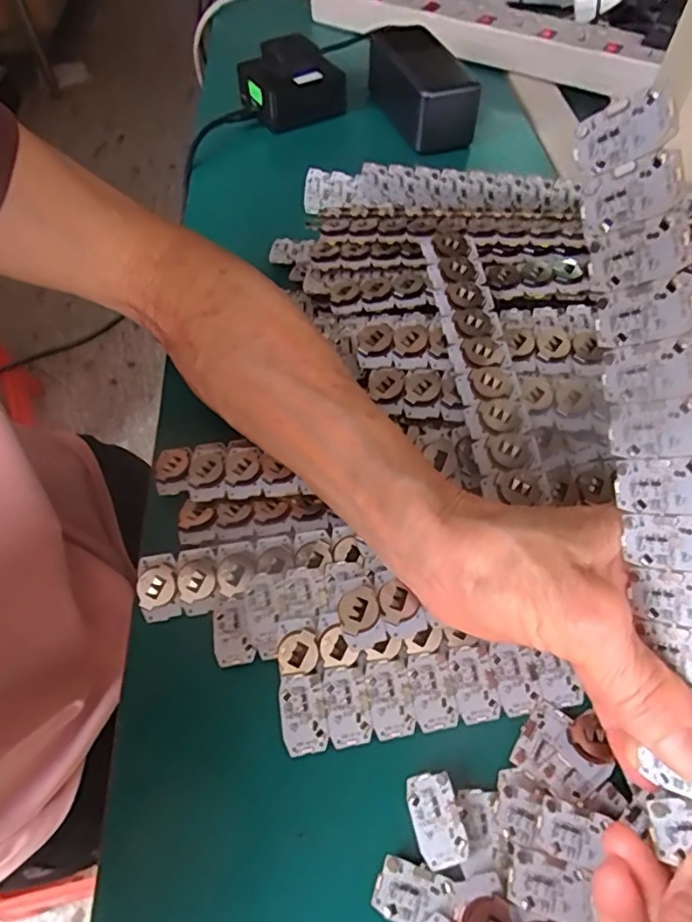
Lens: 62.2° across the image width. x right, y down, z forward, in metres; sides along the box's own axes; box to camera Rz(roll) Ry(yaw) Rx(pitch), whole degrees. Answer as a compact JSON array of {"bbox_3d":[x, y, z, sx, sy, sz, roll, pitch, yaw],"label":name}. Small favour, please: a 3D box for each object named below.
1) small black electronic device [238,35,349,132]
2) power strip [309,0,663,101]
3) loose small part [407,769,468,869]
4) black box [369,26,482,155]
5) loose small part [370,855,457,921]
[{"bbox_3d":[-0.045,-0.331,0.502,0.089,0.049,0.058,-17,58,-10],"label":"small black electronic device"},{"bbox_3d":[0.124,-0.430,0.570,0.358,0.037,0.052,28,61,18],"label":"power strip"},{"bbox_3d":[0.034,0.135,0.217,0.017,0.006,0.030,-12,57,-7],"label":"loose small part"},{"bbox_3d":[0.065,-0.324,0.497,0.059,0.049,0.129,-17,58,-10],"label":"black box"},{"bbox_3d":[0.024,0.156,0.206,0.028,0.004,0.019,12,57,9],"label":"loose small part"}]

